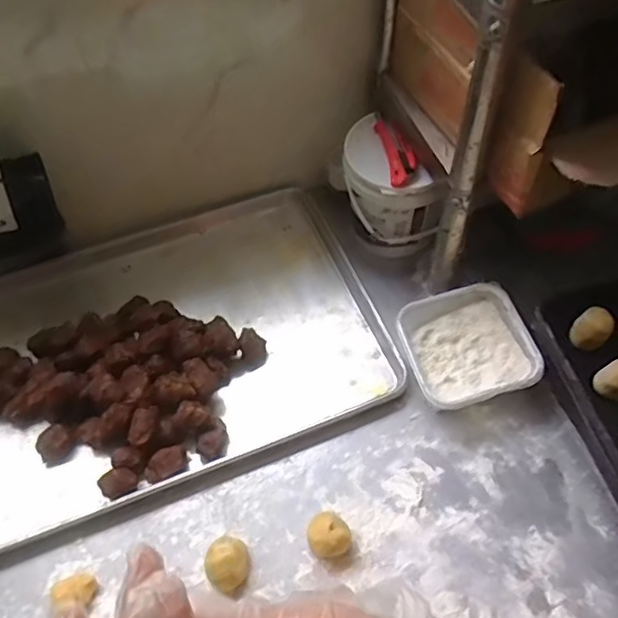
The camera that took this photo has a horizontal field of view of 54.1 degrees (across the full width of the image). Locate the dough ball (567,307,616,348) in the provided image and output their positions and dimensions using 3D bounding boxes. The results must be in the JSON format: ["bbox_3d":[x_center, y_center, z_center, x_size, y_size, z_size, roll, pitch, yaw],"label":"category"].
[{"bbox_3d":[0.356,0.024,0.760,0.046,0.044,0.037,32,64,21],"label":"dough ball"}]

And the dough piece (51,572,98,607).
[{"bbox_3d":[-0.267,0.318,0.685,0.051,0.025,0.032,-4,57,1],"label":"dough piece"}]

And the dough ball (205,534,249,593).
[{"bbox_3d":[-0.092,0.289,0.689,0.051,0.041,0.052,-2,57,2],"label":"dough ball"}]

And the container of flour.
[{"bbox_3d":[0.208,0.051,0.821,0.160,0.058,0.162,-14,57,-6],"label":"container of flour"}]

